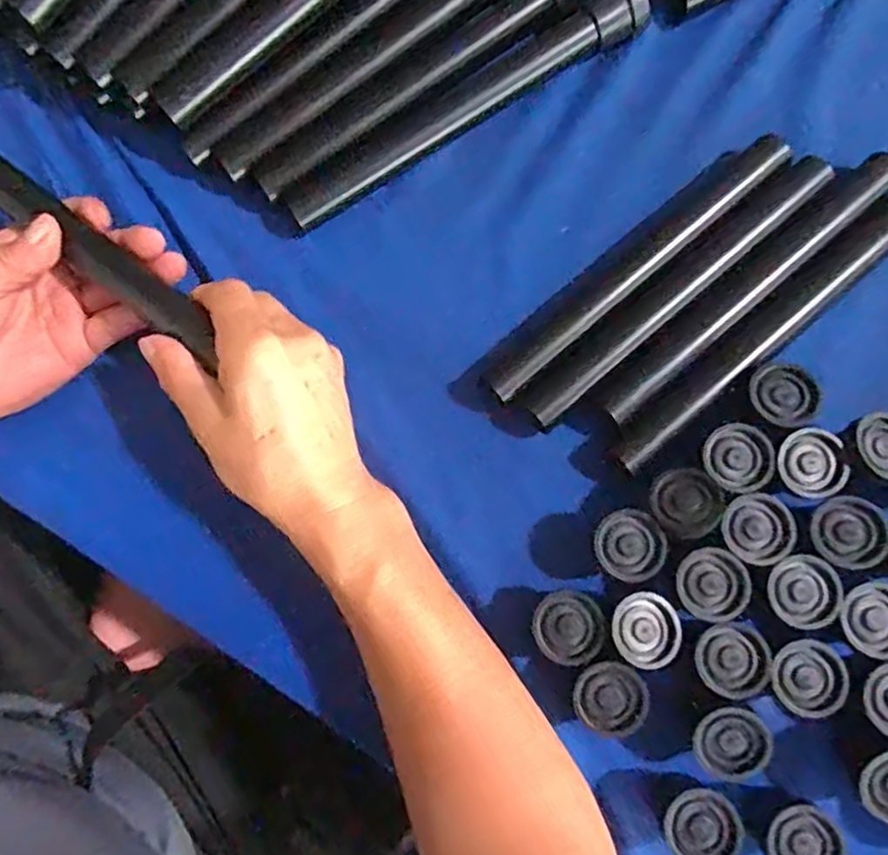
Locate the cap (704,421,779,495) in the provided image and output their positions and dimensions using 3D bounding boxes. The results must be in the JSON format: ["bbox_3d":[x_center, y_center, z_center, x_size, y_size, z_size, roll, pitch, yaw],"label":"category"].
[{"bbox_3d":[0.153,0.017,0.332,0.033,0.012,0.034,-1,81,4],"label":"cap"}]

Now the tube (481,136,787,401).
[{"bbox_3d":[0.111,-0.093,0.363,0.218,0.019,0.023,-40,81,-3],"label":"tube"}]

